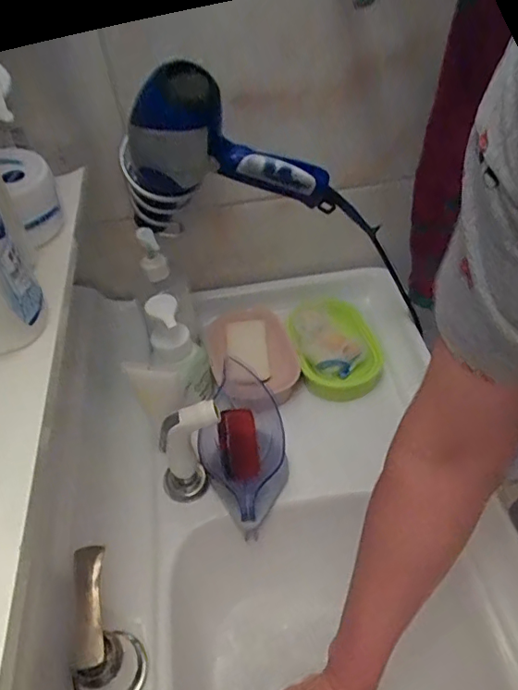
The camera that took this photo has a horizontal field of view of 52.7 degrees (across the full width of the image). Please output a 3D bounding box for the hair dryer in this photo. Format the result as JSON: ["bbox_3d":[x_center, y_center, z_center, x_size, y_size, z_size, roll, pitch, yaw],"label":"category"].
[{"bbox_3d":[-0.038,-0.203,0.544,0.199,0.164,0.126,-17,47,-11],"label":"hair dryer"}]

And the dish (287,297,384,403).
[{"bbox_3d":[0.097,0.000,0.695,0.105,0.053,0.150,-11,46,-5],"label":"dish"}]

